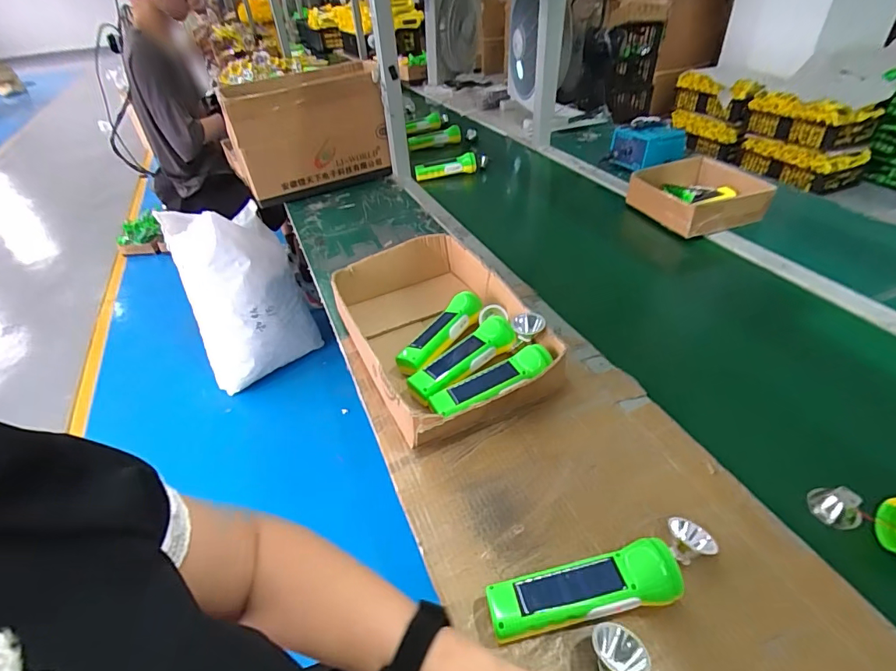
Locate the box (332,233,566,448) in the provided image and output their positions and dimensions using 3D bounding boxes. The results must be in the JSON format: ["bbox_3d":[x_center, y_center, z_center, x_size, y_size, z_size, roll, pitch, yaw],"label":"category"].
[{"bbox_3d":[-0.015,-0.014,0.692,0.237,0.088,0.372,-20,42,-18],"label":"box"}]

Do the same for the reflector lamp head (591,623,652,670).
[{"bbox_3d":[0.136,0.259,0.371,0.038,0.033,0.041,-3,39,2],"label":"reflector lamp head"}]

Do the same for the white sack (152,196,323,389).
[{"bbox_3d":[-0.719,-0.159,1.648,0.382,0.507,0.377,-21,42,-18],"label":"white sack"}]

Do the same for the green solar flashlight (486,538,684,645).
[{"bbox_3d":[0.118,0.225,0.407,0.165,0.042,0.045,-9,39,-5],"label":"green solar flashlight"}]

